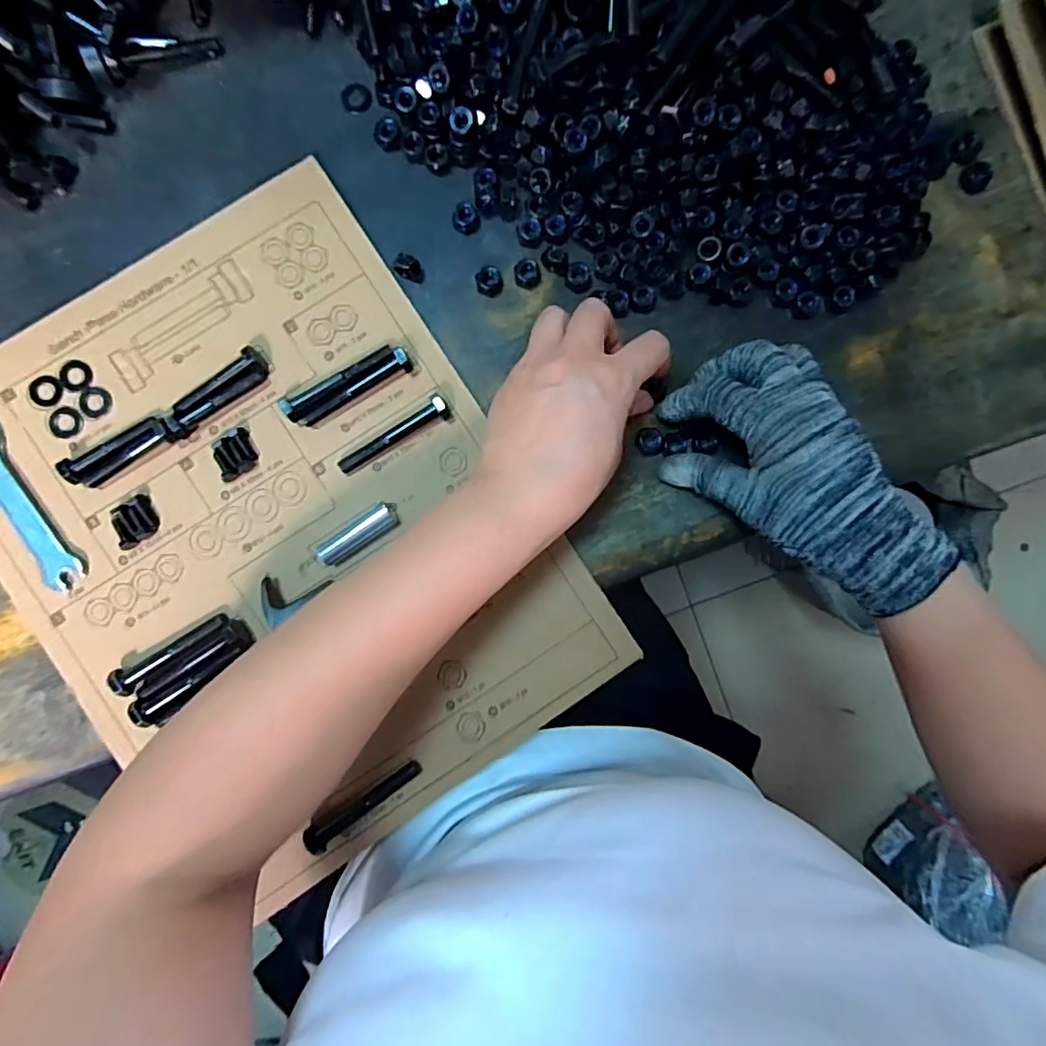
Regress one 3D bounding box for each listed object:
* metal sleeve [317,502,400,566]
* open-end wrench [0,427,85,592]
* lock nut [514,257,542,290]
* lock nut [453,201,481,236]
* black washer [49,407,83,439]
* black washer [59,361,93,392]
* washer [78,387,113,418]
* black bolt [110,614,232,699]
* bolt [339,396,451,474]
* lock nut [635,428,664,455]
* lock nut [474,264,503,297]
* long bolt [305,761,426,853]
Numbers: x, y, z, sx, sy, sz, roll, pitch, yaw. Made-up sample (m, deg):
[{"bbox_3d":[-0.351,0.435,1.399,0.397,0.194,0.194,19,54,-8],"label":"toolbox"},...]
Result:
[{"bbox_3d":[-0.102,0.008,0.358,0.052,0.011,0.015,-34,90,-3],"label":"metal sleeve"},{"bbox_3d":[-0.308,-0.013,0.352,0.026,0.005,0.117,-35,90,-3],"label":"open-end wrench"},{"bbox_3d":[0.003,-0.161,0.370,0.017,0.009,0.016,0,88,-2],"label":"lock nut"},{"bbox_3d":[-0.036,-0.195,0.370,0.017,0.011,0.016,0,88,-2],"label":"lock nut"},{"bbox_3d":[-0.283,-0.062,0.357,0.021,0.004,0.019,30,87,-1],"label":"black washer"},{"bbox_3d":[-0.278,-0.092,0.359,0.018,0.004,0.018,0,88,-2],"label":"black washer"},{"bbox_3d":[-0.266,-0.076,0.360,0.018,0.004,0.019,0,88,-2],"label":"washer"},{"bbox_3d":[-0.211,0.079,0.347,0.072,0.014,0.016,-30,89,-3],"label":"black bolt"},{"bbox_3d":[-0.080,-0.054,0.357,0.076,0.016,0.011,-30,89,-3],"label":"bolt"},{"bbox_3d":[0.081,-0.052,0.369,0.015,0.008,0.018,-5,88,-3],"label":"lock nut"},{"bbox_3d":[-0.021,-0.155,0.369,0.018,0.010,0.018,0,88,-2],"label":"lock nut"},{"bbox_3d":[-0.096,0.169,0.348,0.074,0.016,0.015,-35,90,-3],"label":"long bolt"}]

